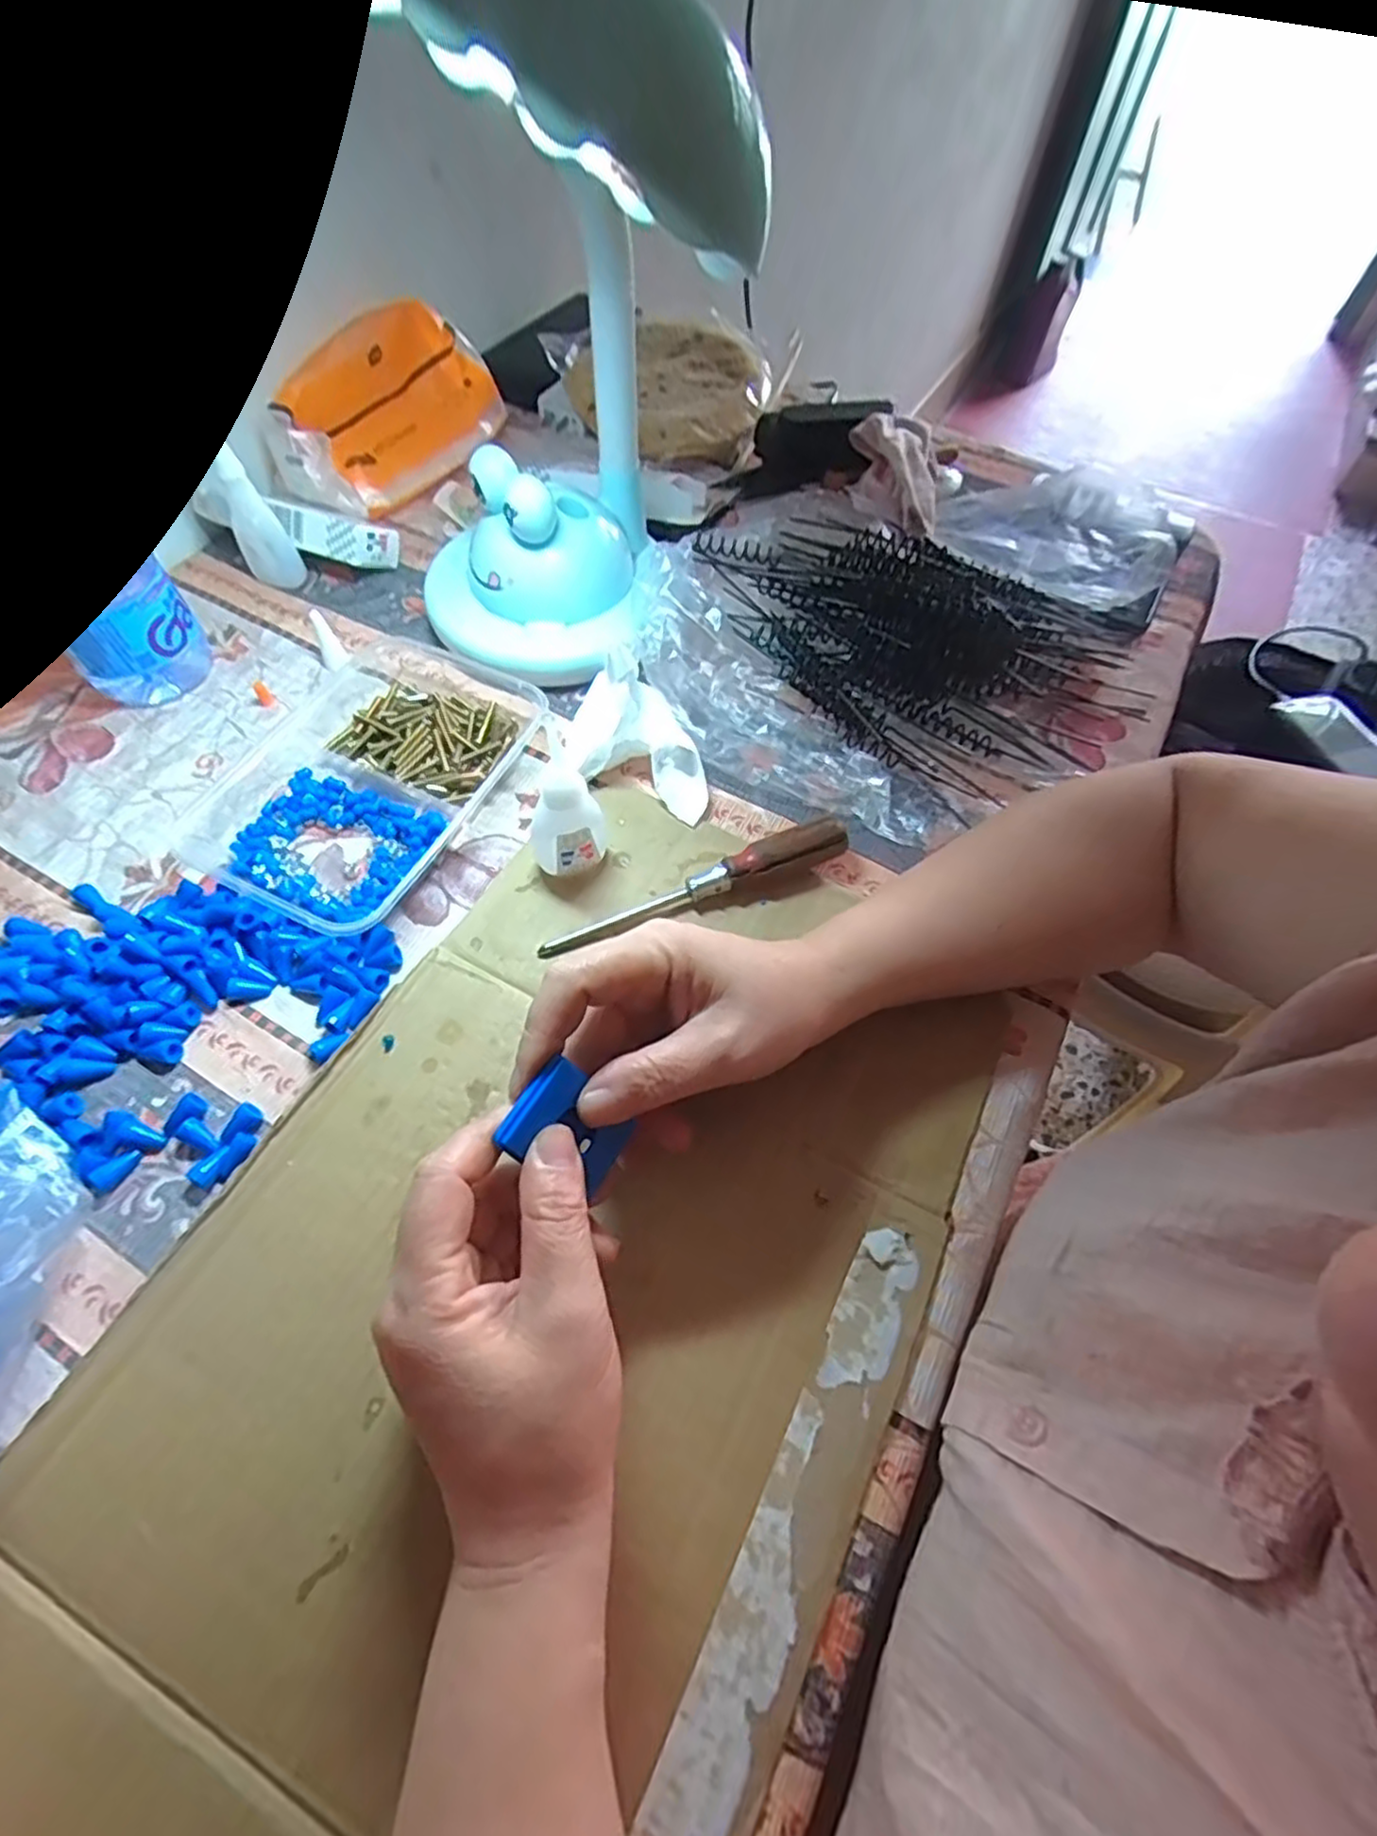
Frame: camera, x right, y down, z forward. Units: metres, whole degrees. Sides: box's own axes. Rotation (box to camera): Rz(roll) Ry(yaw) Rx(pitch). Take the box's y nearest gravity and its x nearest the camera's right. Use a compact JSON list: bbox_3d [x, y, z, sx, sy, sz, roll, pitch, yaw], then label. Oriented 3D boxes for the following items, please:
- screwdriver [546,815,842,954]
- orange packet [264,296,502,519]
[{"bbox_3d":[0.005,-0.015,0.352,0.155,0.022,0.016,-19,62,-13],"label":"screwdriver"},{"bbox_3d":[-0.199,-0.347,0.506,0.063,0.080,0.165,30,63,15],"label":"orange packet"}]

